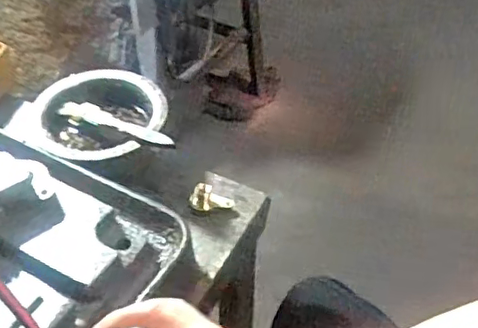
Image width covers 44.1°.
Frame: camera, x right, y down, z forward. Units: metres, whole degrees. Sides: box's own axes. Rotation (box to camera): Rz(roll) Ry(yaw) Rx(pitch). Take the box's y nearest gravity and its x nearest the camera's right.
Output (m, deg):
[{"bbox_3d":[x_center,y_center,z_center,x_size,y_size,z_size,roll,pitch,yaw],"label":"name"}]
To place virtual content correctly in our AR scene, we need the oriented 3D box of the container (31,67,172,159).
[{"bbox_3d":[-0.145,-0.048,0.615,0.135,0.040,0.131,1,43,-1],"label":"container"}]

